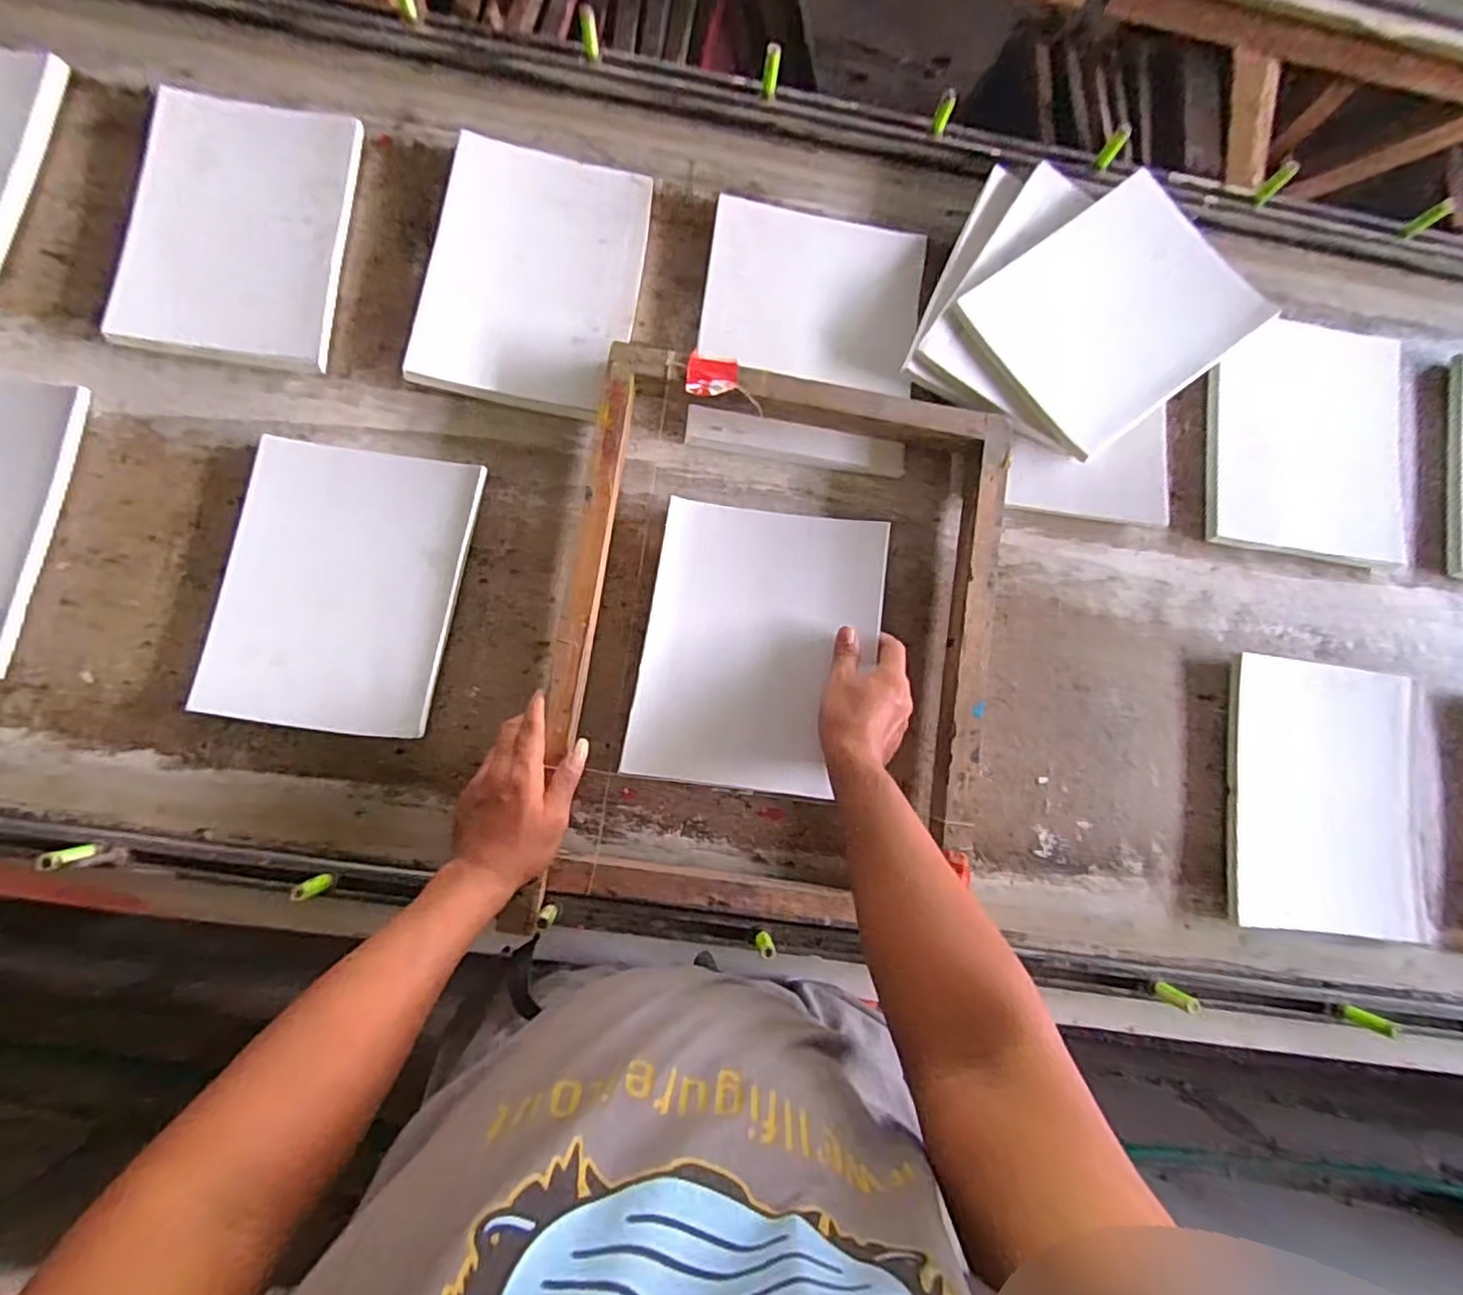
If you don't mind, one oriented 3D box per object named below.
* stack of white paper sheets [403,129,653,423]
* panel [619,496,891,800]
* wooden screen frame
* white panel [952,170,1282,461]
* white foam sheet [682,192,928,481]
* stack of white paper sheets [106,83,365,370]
[{"bbox_3d":[-0.200,-0.373,0.680,0.204,0.022,0.266,8,85,-14],"label":"stack of white paper sheets"},{"bbox_3d":[0.027,-0.003,0.637,0.214,0.014,0.265,9,78,1],"label":"panel"},{"bbox_3d":[0.045,-0.009,0.624,0.403,0.060,0.509,6,83,-5],"label":"wooden screen frame"},{"bbox_3d":[0.399,-0.349,0.696,0.261,0.013,0.209,-37,87,-2],"label":"white panel"},{"bbox_3d":[0.081,-0.327,0.699,0.223,0.019,0.272,8,85,-1],"label":"white foam sheet"},{"bbox_3d":[-0.483,-0.409,0.655,0.195,0.017,0.262,6,83,-5],"label":"stack of white paper sheets"}]

